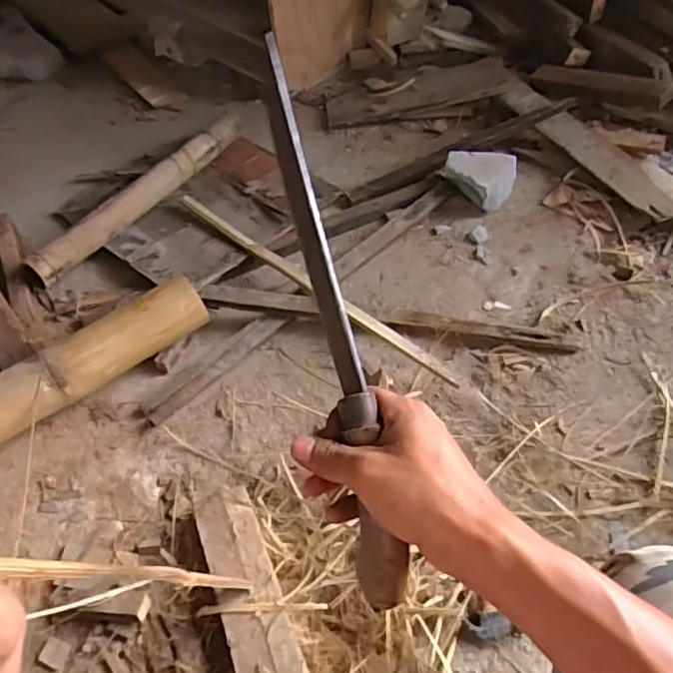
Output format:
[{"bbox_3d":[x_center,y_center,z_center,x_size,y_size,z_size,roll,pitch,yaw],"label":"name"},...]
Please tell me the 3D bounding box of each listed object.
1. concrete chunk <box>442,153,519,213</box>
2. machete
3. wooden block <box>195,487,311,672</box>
[{"bbox_3d":[0.279,-0.310,1.144,0.131,0.078,0.124,-3,52,3],"label":"concrete chunk"},{"bbox_3d":[-0.004,-0.010,0.363,0.029,0.029,0.353,-12,88,-3],"label":"machete"},{"bbox_3d":[-0.103,0.343,0.739,0.081,0.055,0.318,-20,53,-10],"label":"wooden block"}]

